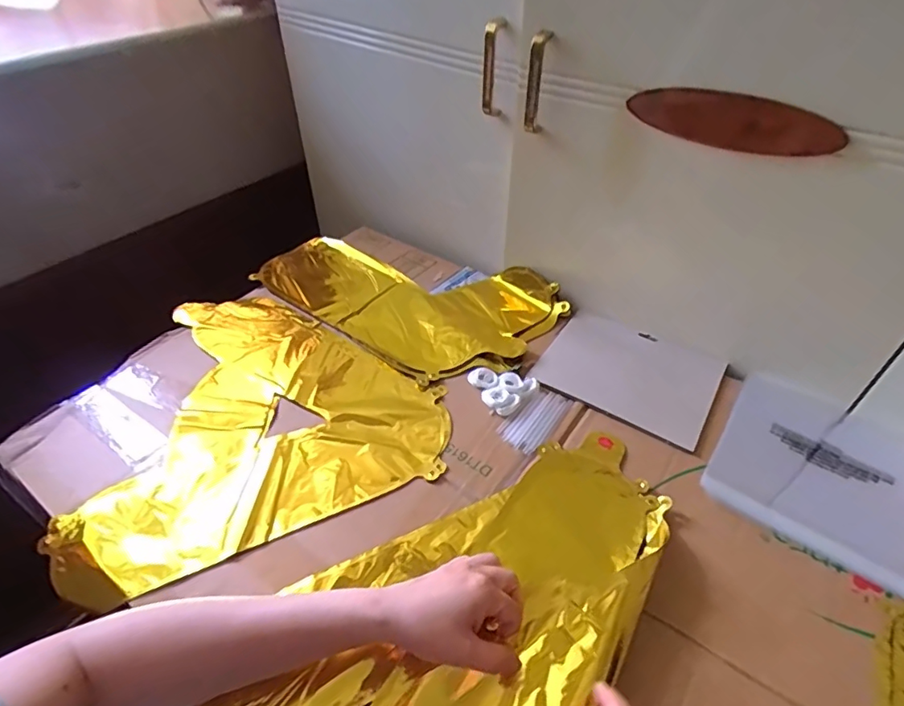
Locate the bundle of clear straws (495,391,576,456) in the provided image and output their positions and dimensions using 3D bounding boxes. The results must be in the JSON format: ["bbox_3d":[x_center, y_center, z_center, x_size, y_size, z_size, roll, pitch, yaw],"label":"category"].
[{"bbox_3d":[0.092,0.069,0.562,0.046,0.007,0.092,30,50,27],"label":"bundle of clear straws"}]

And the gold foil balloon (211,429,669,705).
[{"bbox_3d":[0.017,0.203,0.420,0.221,0.040,0.411,29,53,26],"label":"gold foil balloon"}]

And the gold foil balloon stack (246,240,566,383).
[{"bbox_3d":[-0.067,-0.091,0.725,0.392,0.022,0.229,28,49,25],"label":"gold foil balloon stack"}]

